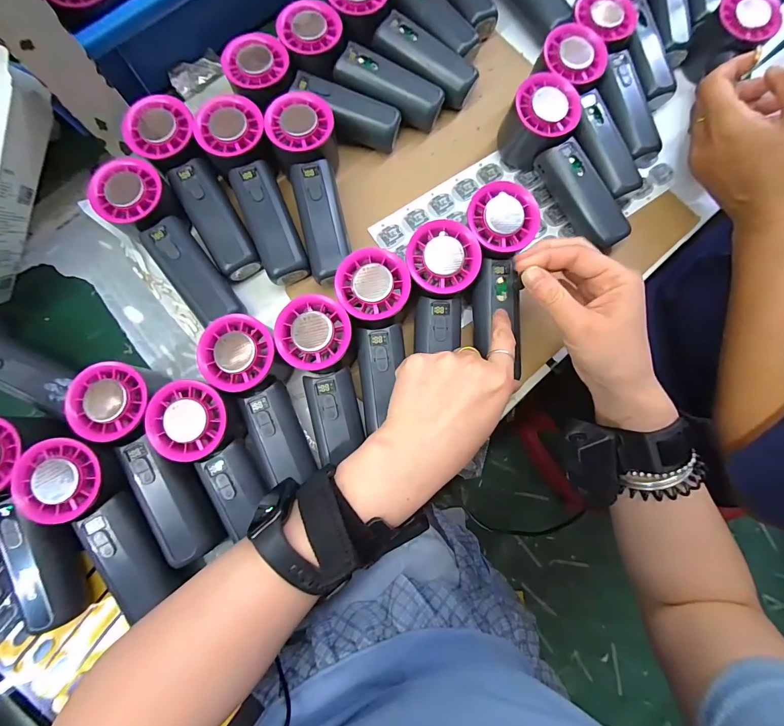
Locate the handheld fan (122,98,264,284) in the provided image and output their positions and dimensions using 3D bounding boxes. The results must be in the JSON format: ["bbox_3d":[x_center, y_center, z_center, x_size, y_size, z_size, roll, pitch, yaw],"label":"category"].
[{"bbox_3d":[-0.168,-0.153,0.317,0.054,0.048,0.162,-33,80,-6],"label":"handheld fan"}]

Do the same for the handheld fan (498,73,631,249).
[{"bbox_3d":[0.159,-0.175,0.322,0.057,0.048,0.152,-38,80,-7],"label":"handheld fan"}]

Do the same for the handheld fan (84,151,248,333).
[{"bbox_3d":[-0.184,-0.099,0.312,0.056,0.052,0.155,-41,81,-8],"label":"handheld fan"}]

